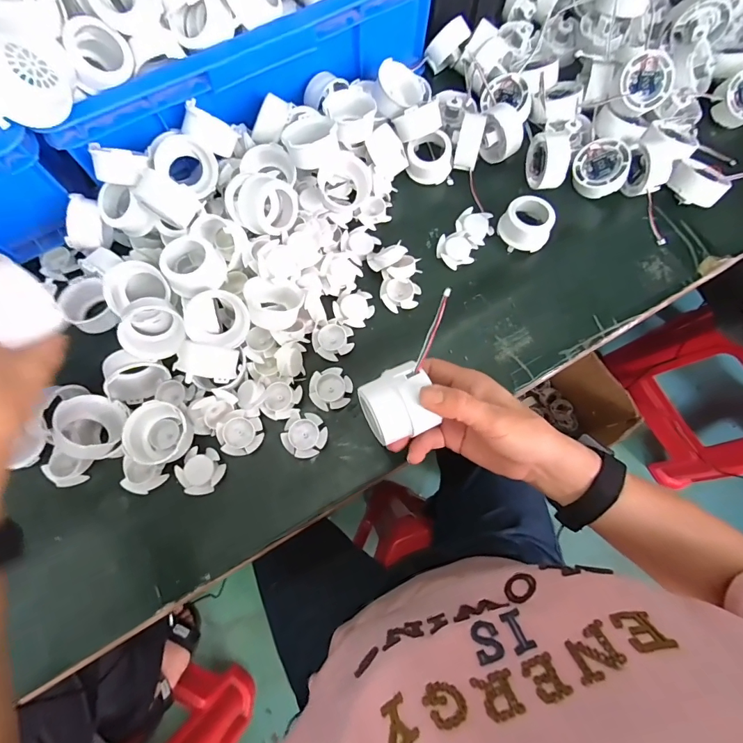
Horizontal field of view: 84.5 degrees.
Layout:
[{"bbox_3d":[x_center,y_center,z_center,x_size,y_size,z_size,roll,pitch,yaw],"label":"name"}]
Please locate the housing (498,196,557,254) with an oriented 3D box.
[{"bbox_3d":[0.162,-0.152,0.427,0.050,0.033,0.047,32,77,8],"label":"housing"}]

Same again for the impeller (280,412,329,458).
[{"bbox_3d":[-0.062,0.058,0.379,0.040,0.009,0.041,0,74,0],"label":"impeller"}]

